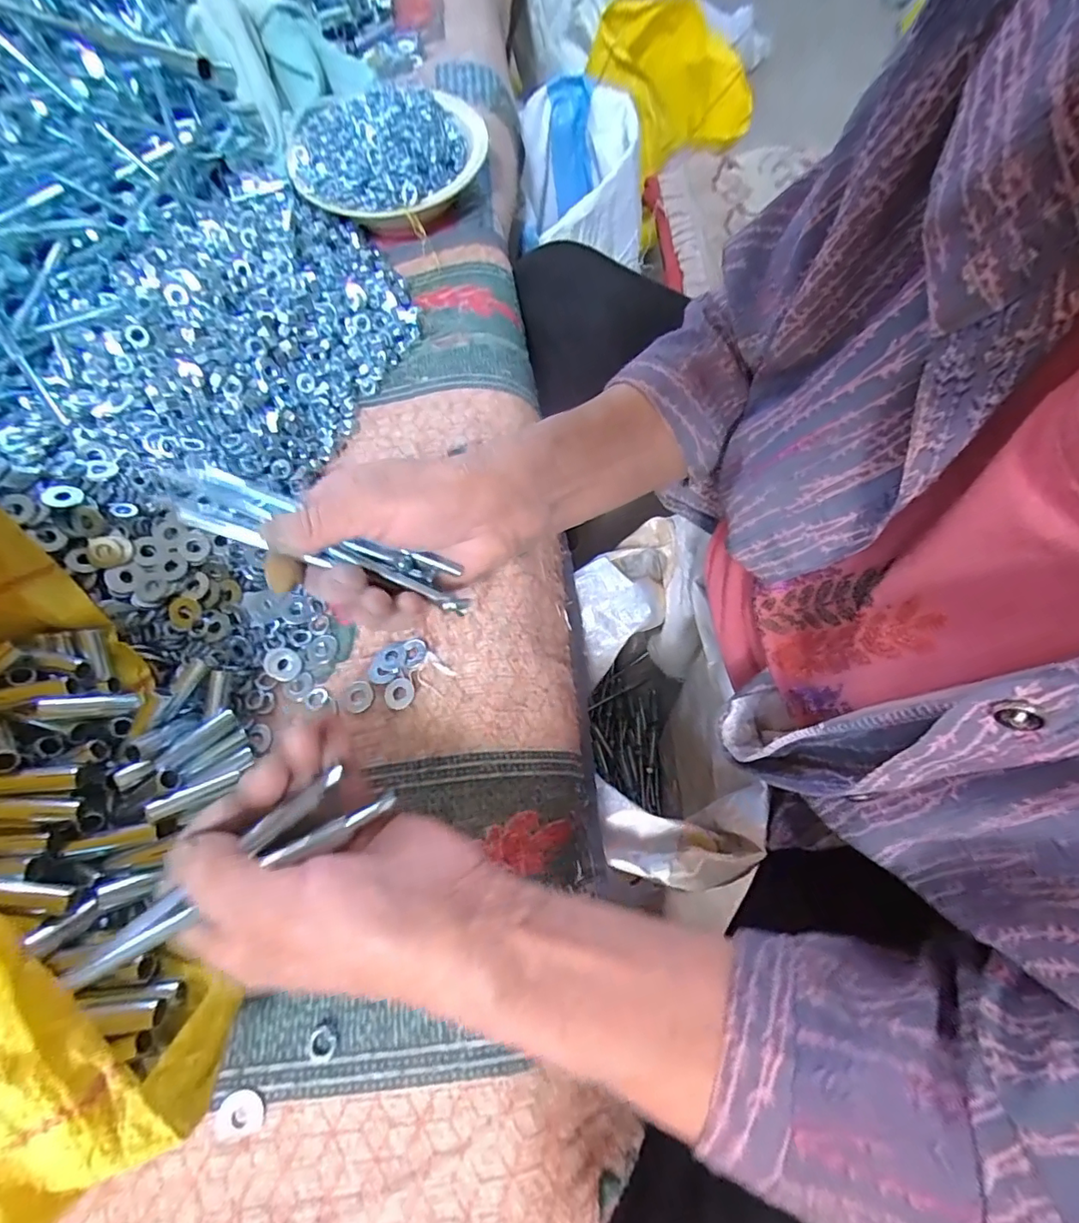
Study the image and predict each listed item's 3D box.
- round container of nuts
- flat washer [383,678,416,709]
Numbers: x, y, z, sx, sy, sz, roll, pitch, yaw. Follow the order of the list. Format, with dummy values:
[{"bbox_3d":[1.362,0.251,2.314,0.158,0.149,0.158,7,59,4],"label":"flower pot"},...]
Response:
[{"bbox_3d":[-0.137,-0.404,0.473,0.166,0.045,0.156,-1,65,1],"label":"round container of nuts"},{"bbox_3d":[-0.082,0.048,0.314,0.018,0.004,0.018,-1,65,1],"label":"flat washer"}]

